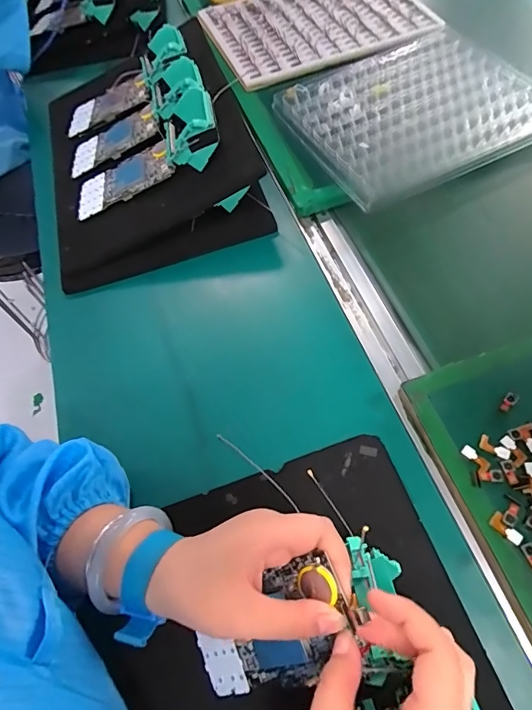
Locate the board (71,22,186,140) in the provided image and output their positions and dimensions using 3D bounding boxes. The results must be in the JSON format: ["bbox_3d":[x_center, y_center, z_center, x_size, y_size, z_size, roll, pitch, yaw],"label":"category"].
[{"bbox_3d":[-0.183,-0.351,0.573,0.196,0.025,0.071,-21,55,27],"label":"board"}]

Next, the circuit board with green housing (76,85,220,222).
[{"bbox_3d":[-0.134,-0.220,0.494,0.192,0.039,0.077,-19,56,25],"label":"circuit board with green housing"}]

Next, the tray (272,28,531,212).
[{"bbox_3d":[0.181,-0.314,0.553,0.285,0.020,0.255,-24,61,-11],"label":"tray"}]

